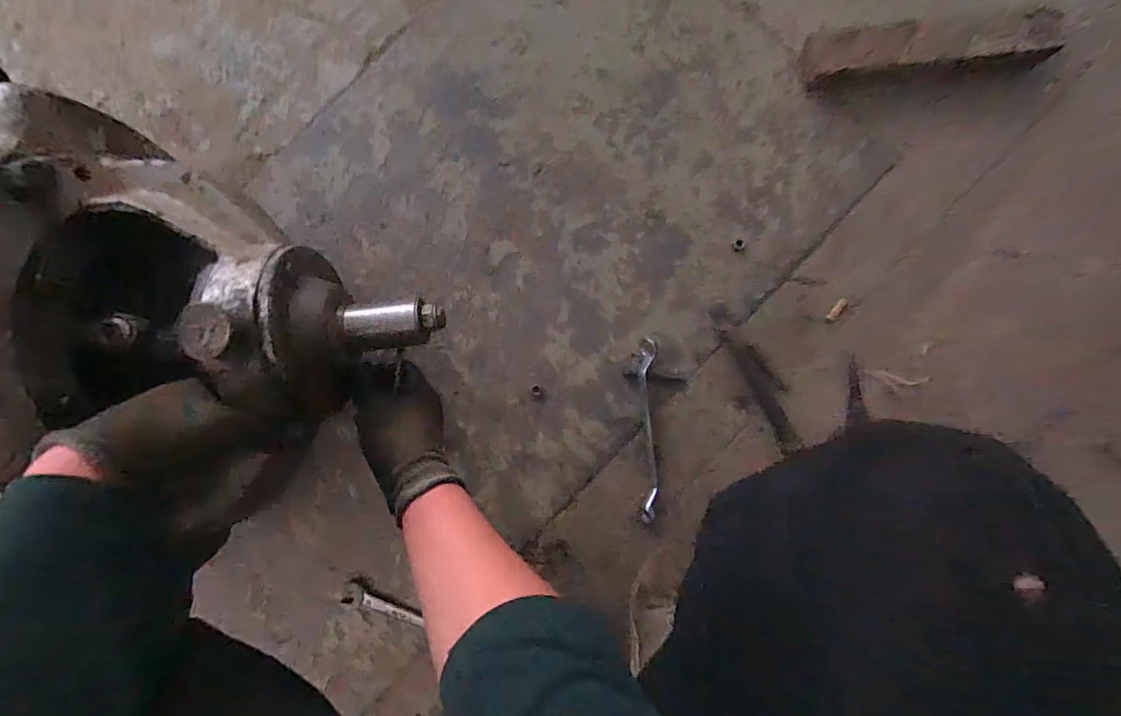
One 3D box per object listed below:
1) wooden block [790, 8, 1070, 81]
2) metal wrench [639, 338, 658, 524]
[{"bbox_3d":[0.525,-0.444,0.679,0.347,0.047,0.081,-4,87,1],"label":"wooden block"},{"bbox_3d":[0.122,0.100,0.659,0.023,0.020,0.251,0,87,1],"label":"metal wrench"}]

